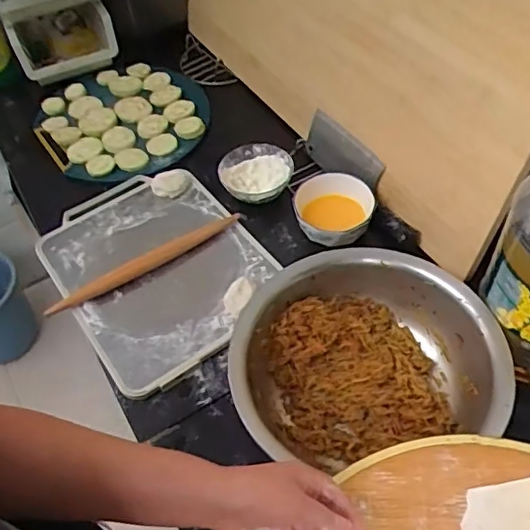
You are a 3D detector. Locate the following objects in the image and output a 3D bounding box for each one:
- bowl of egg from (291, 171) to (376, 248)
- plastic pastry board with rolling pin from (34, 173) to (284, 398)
[{"bbox_3d":[0.107,-0.082,0.888,0.119,0.058,0.133,-6,51,0],"label":"bowl of egg"},{"bbox_3d":[-0.170,-0.002,0.879,0.284,0.037,0.371,-32,56,-19],"label":"plastic pastry board with rolling pin"}]

